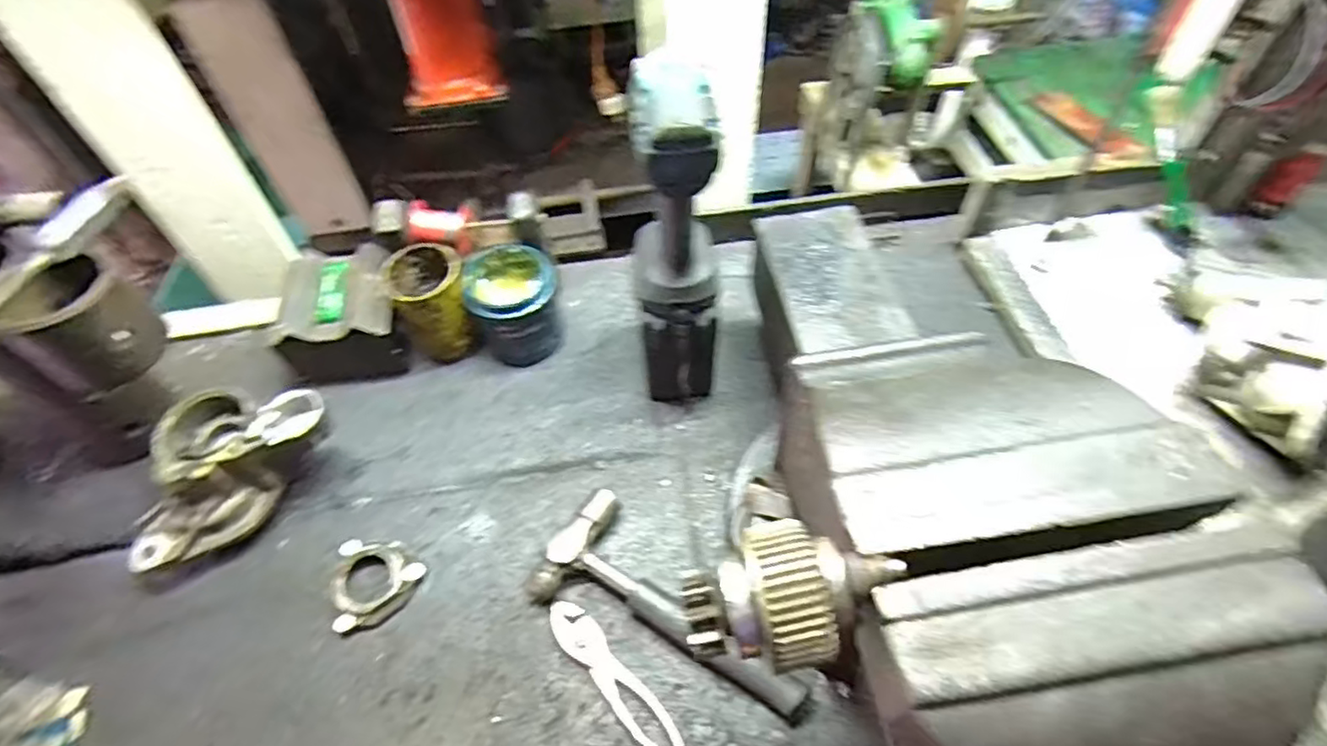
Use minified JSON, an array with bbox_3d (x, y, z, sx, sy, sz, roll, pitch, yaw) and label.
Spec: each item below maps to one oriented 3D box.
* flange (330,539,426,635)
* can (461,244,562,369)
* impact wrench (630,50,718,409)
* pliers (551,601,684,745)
[{"bbox_3d":[-0.255,0.186,0.579,0.073,0.023,0.078,-6,55,0],"label":"flange"},{"bbox_3d":[-0.162,-0.073,0.717,0.097,0.099,0.097,-25,57,-13],"label":"can"},{"bbox_3d":[0.011,-0.100,0.581,0.079,0.328,0.116,-9,55,-1],"label":"impact wrench"},{"bbox_3d":[-0.043,0.246,0.526,0.030,0.012,0.148,-37,60,-19],"label":"pliers"}]

